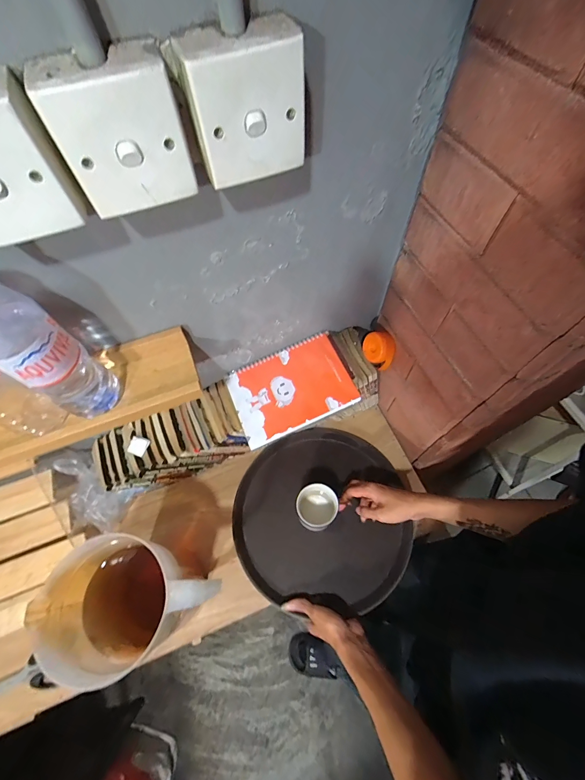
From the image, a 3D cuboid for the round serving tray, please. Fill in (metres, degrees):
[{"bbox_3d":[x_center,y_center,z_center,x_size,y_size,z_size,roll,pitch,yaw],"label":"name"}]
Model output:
[{"bbox_3d":[0.056,0.230,0.640,0.324,0.036,0.313,-1,63,1],"label":"round serving tray"}]

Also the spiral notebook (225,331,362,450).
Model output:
[{"bbox_3d":[-0.003,-0.004,0.600,0.208,0.018,0.152,-25,67,0],"label":"spiral notebook"}]

